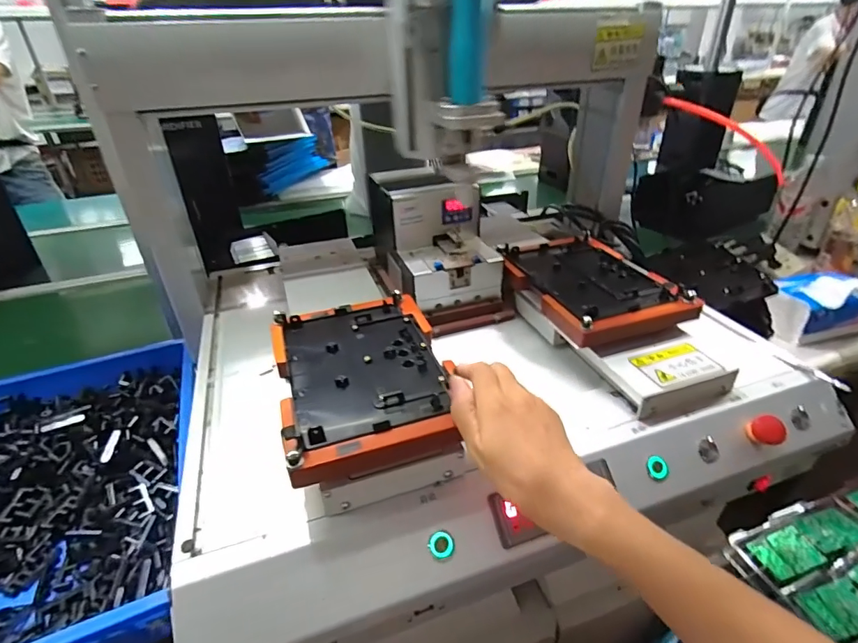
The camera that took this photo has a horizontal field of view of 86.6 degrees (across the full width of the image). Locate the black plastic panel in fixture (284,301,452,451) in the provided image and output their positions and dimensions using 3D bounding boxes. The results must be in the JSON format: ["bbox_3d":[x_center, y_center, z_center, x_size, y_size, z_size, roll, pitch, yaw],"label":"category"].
[{"bbox_3d":[-0.063,0.038,0.434,0.133,0.014,0.182,-12,34,-16],"label":"black plastic panel in fixture"}]

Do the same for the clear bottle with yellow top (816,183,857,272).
[{"bbox_3d":[0.821,-0.189,0.885,0.065,0.180,0.076,26,41,36],"label":"clear bottle with yellow top"}]

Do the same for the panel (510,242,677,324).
[{"bbox_3d":[0.194,-0.060,0.580,0.147,0.025,0.198,-13,34,-19],"label":"panel"}]

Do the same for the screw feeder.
[{"bbox_3d":[0.008,-0.103,0.621,0.146,0.161,0.184,-13,34,-17],"label":"screw feeder"}]

